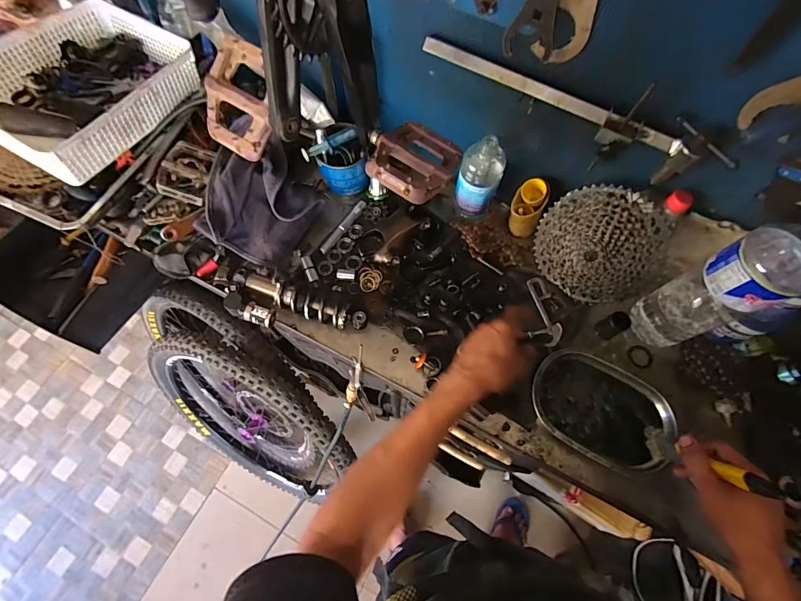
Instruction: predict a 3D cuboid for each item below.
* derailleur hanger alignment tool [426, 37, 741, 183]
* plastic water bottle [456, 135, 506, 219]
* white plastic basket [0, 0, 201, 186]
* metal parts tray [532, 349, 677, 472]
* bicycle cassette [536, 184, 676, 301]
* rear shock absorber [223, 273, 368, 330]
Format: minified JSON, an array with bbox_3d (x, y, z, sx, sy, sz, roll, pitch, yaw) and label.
[{"bbox_3d":[0.223,-0.259,0.528,0.430,0.083,0.065,27,70,10],"label":"derailleur hanger alignment tool"},{"bbox_3d":[0.143,-0.218,0.684,0.074,0.157,0.072,23,69,9],"label":"plastic water bottle"},{"bbox_3d":[-0.550,-0.388,0.665,0.251,0.109,0.342,27,71,8],"label":"white plastic basket"},{"bbox_3d":[0.314,0.171,0.595,0.217,0.031,0.152,29,70,11],"label":"metal parts tray"},{"bbox_3d":[0.317,-0.083,0.614,0.193,0.186,0.045,44,41,11],"label":"bicycle cassette"},{"bbox_3d":[-0.172,0.018,0.635,0.225,0.049,0.081,14,68,5],"label":"rear shock absorber"}]

